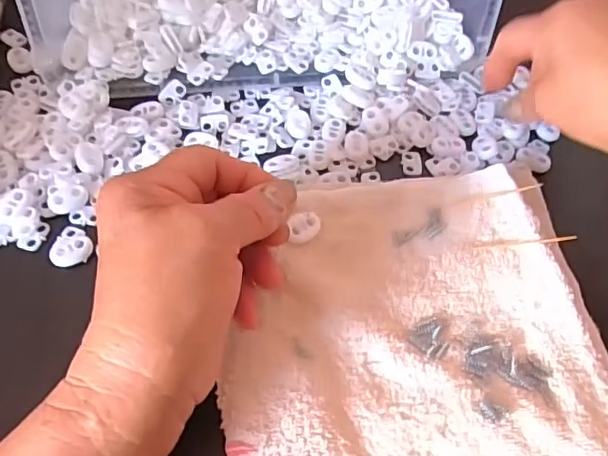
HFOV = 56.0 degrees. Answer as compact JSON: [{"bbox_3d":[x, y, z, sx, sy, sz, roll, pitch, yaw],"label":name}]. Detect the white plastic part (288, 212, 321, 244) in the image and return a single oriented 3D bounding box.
[{"bbox_3d":[0.000,0.000,0.312,0.013,0.005,0.020,35,62,17],"label":"white plastic part"}]

